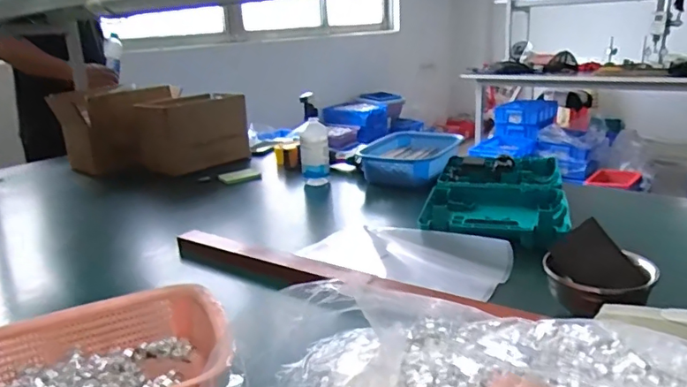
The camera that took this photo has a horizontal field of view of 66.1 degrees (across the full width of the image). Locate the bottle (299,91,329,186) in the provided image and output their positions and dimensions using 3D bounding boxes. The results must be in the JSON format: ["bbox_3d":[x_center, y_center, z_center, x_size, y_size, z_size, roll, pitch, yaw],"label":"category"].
[{"bbox_3d":[-0.070,-0.127,1.237,0.065,0.217,0.076,-5,18,-4],"label":"bottle"}]

